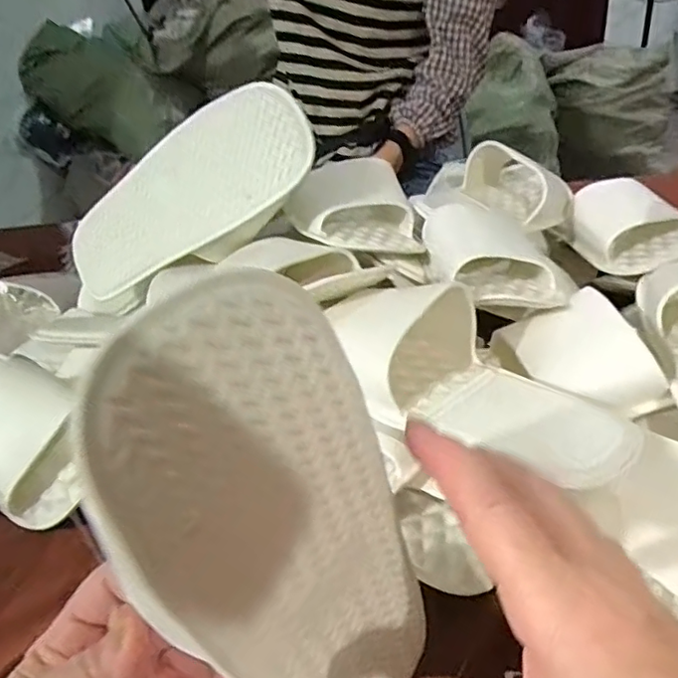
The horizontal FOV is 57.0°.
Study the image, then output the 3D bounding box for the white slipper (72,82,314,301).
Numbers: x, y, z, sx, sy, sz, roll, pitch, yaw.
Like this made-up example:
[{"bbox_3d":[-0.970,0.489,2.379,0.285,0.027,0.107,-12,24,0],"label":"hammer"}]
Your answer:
[{"bbox_3d":[-0.133,-0.117,0.538,0.257,0.103,0.072,-23,21,32],"label":"white slipper"}]

